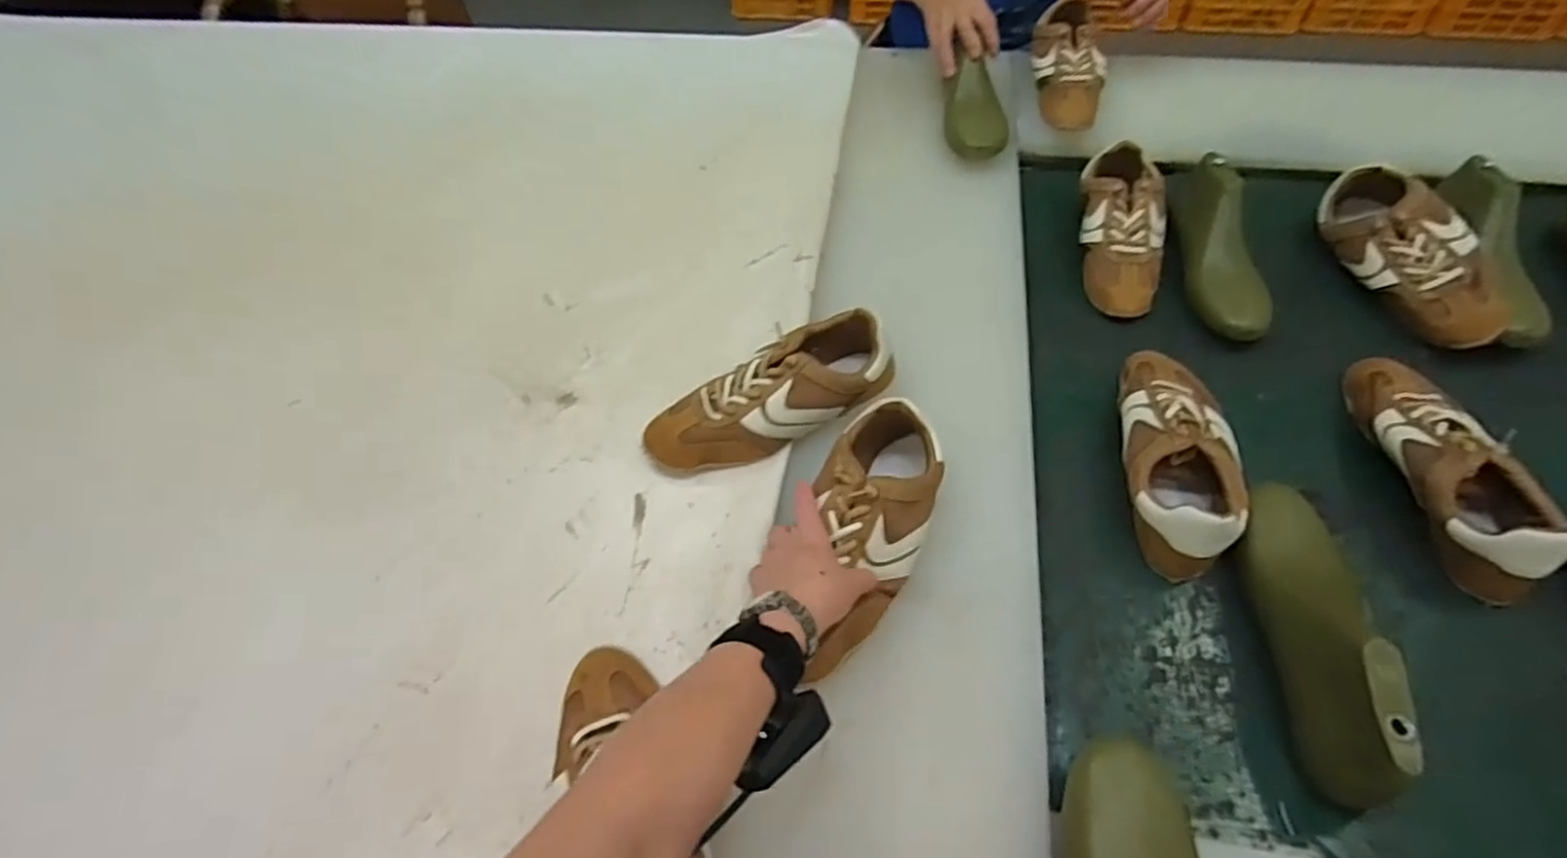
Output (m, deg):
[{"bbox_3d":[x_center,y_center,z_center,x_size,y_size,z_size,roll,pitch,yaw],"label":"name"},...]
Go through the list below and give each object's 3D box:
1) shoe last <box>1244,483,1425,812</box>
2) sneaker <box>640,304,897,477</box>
[{"bbox_3d":[0.425,0.149,0.557,0.067,0.077,0.273,10,57,11],"label":"shoe last"},{"bbox_3d":[-0.012,-0.027,0.680,0.242,0.085,0.079,-23,56,-13],"label":"sneaker"}]

